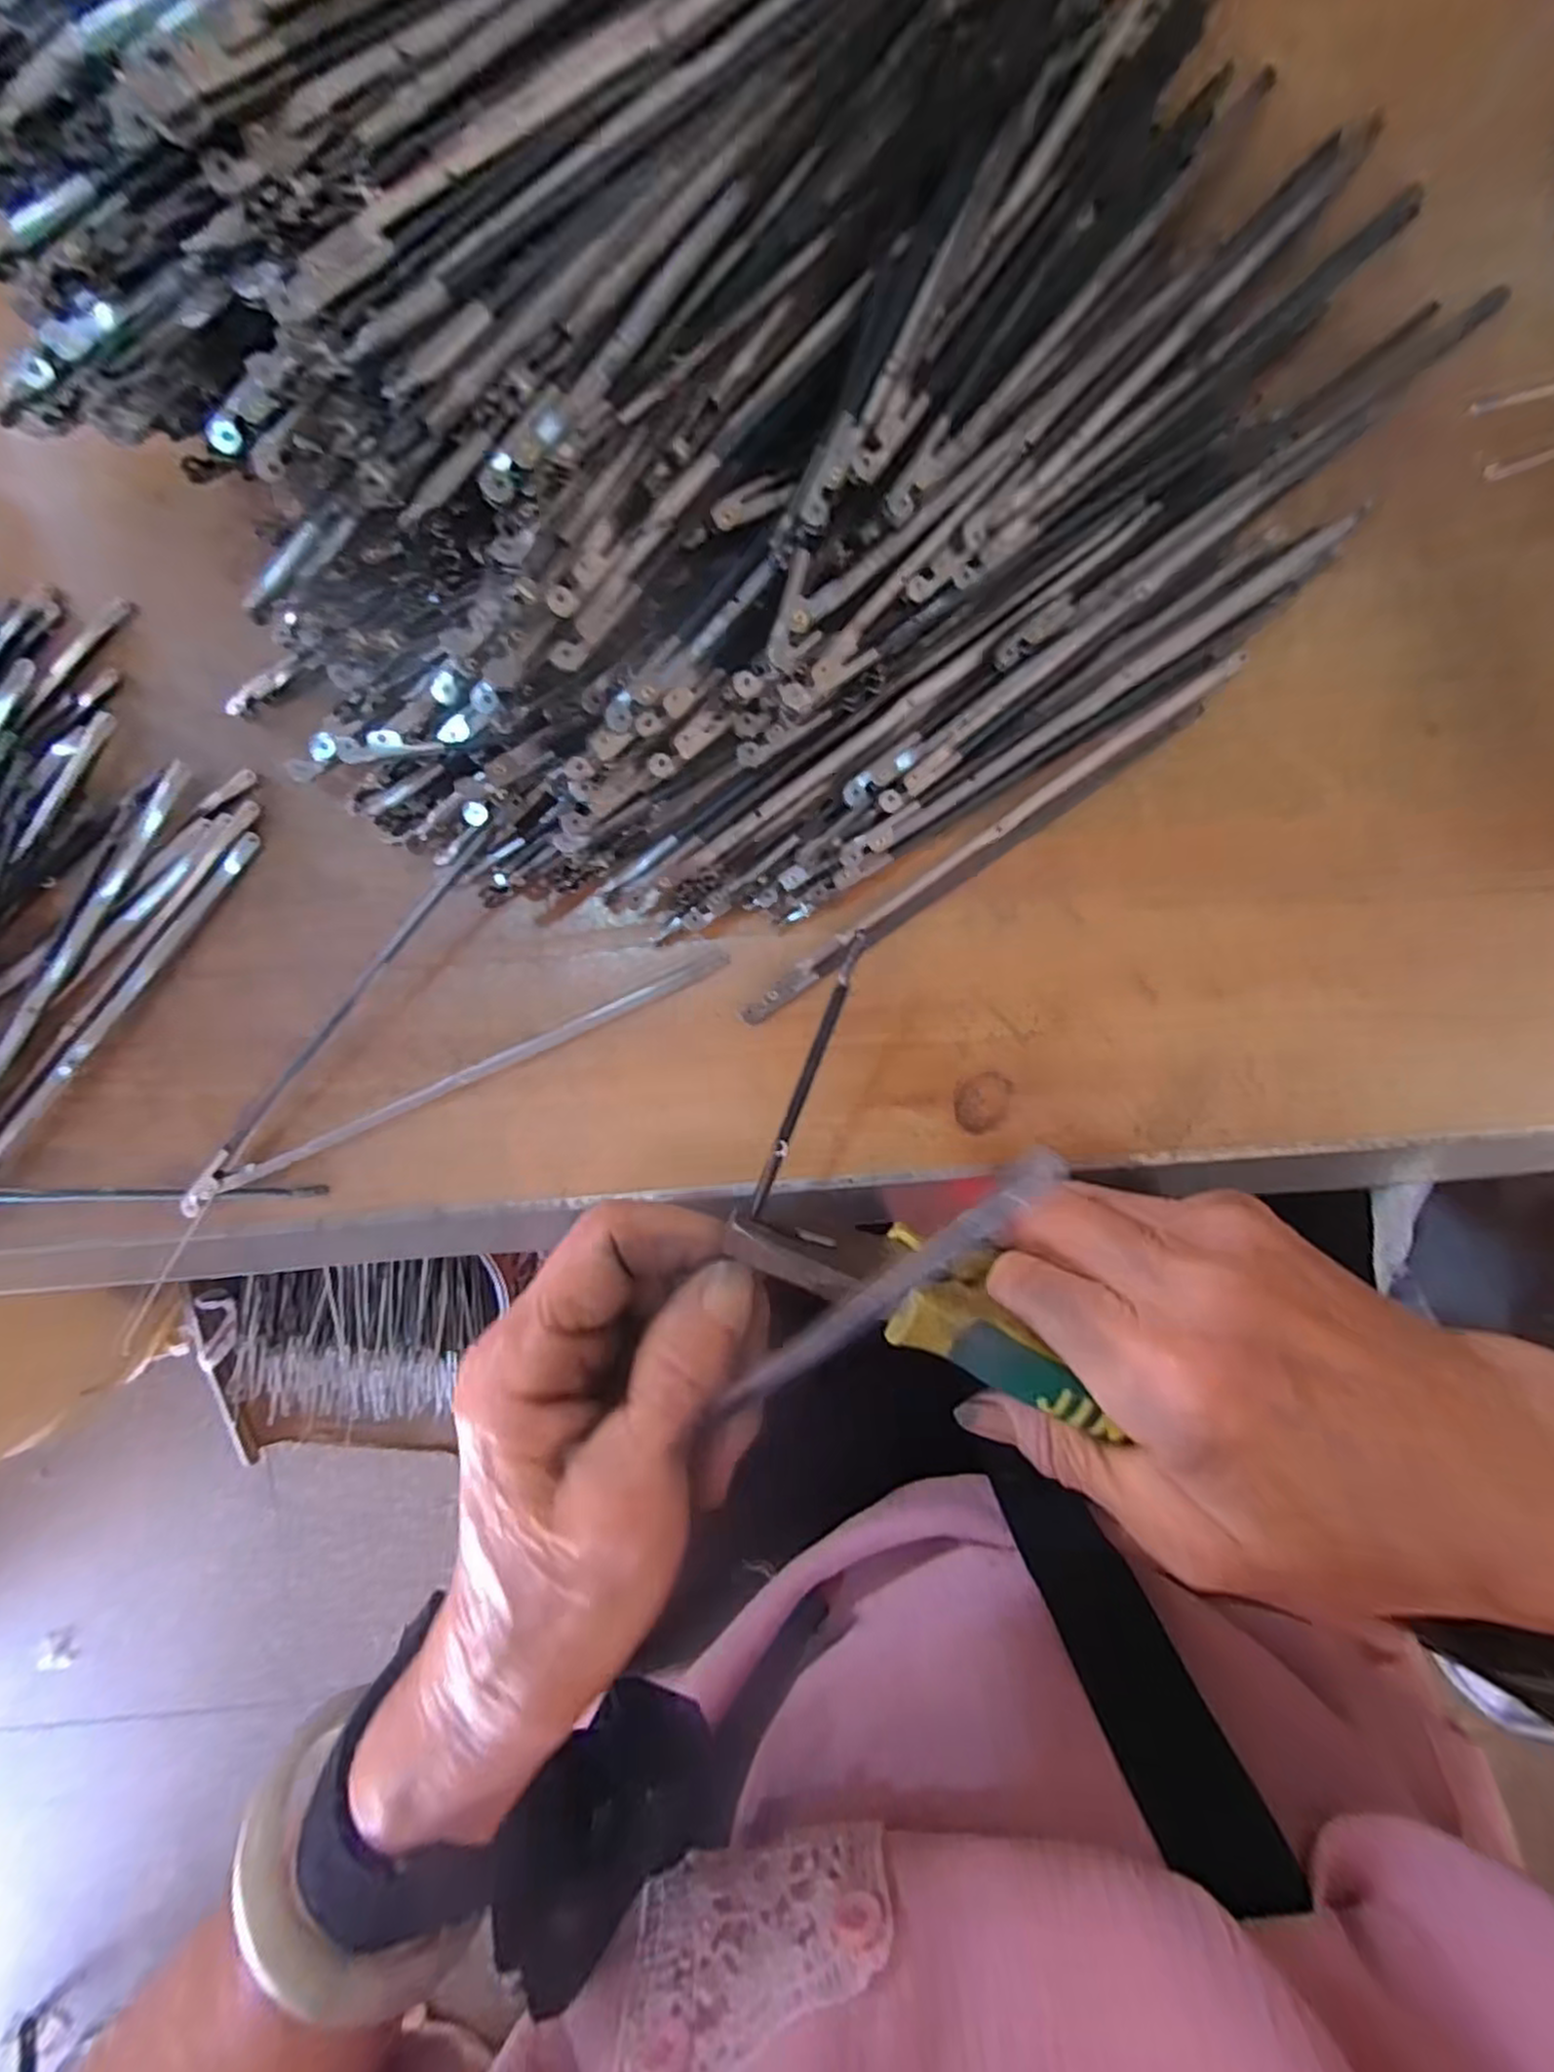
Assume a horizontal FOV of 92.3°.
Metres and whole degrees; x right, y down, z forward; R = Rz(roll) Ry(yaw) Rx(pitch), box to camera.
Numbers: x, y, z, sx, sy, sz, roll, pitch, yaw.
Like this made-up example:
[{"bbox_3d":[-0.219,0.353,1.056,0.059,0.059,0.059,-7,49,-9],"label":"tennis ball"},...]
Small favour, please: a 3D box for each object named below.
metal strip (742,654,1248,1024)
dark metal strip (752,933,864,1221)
[{"bbox_3d":[0.066,-0.060,0.234,0.183,0.005,0.009,-35,93,3],"label":"metal strip"},{"bbox_3d":[0.006,0.012,0.172,0.004,0.004,0.075,19,113,-1],"label":"dark metal strip"}]

